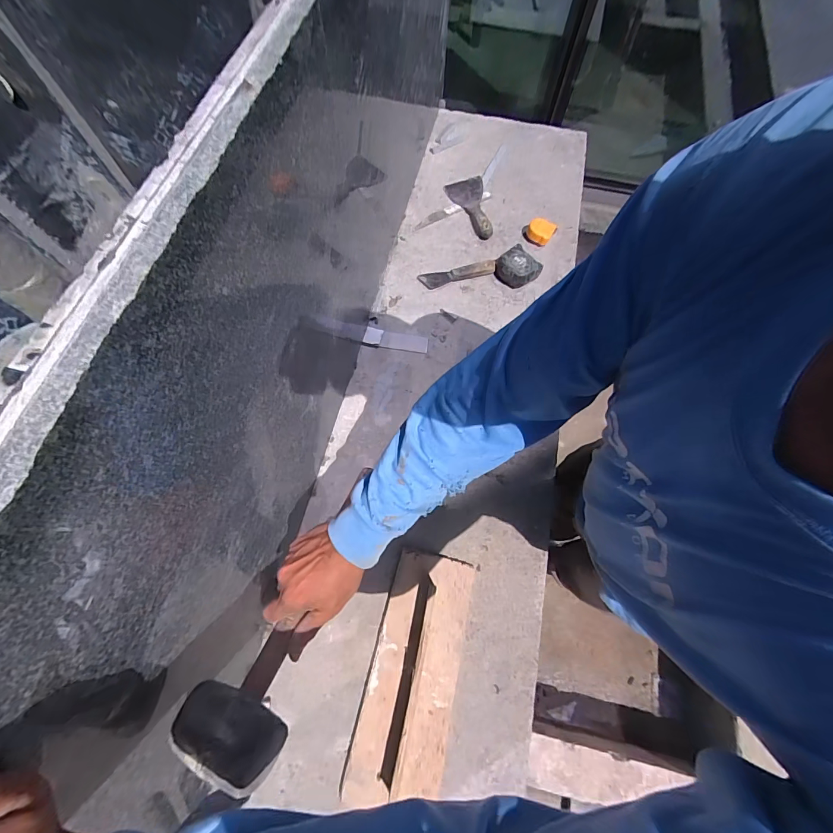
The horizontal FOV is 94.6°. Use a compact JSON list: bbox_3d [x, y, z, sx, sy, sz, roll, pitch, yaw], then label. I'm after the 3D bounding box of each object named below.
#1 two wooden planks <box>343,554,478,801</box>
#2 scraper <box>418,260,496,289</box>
[{"bbox_3d":[-0.001,0.379,0.582,0.129,0.030,0.316,12,69,4],"label":"two wooden planks"},{"bbox_3d":[0.093,-0.320,0.858,0.172,0.024,0.038,-14,70,-6],"label":"scraper"}]

